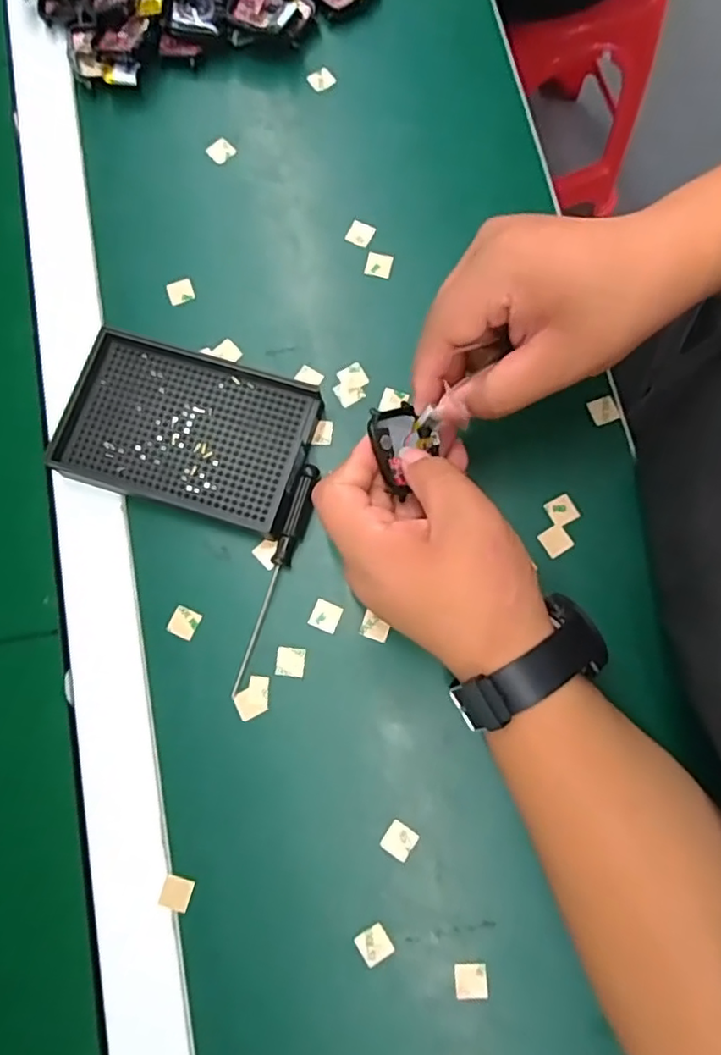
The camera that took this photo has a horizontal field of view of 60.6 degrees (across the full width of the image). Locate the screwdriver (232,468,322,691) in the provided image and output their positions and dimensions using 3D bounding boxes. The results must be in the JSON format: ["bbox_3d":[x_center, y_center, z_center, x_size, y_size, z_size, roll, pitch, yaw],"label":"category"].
[{"bbox_3d":[-0.046,0.028,0.345,0.012,0.017,0.131,18,78,4],"label":"screwdriver"}]

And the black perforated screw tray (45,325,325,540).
[{"bbox_3d":[-0.101,-0.056,0.360,0.140,0.022,0.090,16,78,4],"label":"black perforated screw tray"}]

